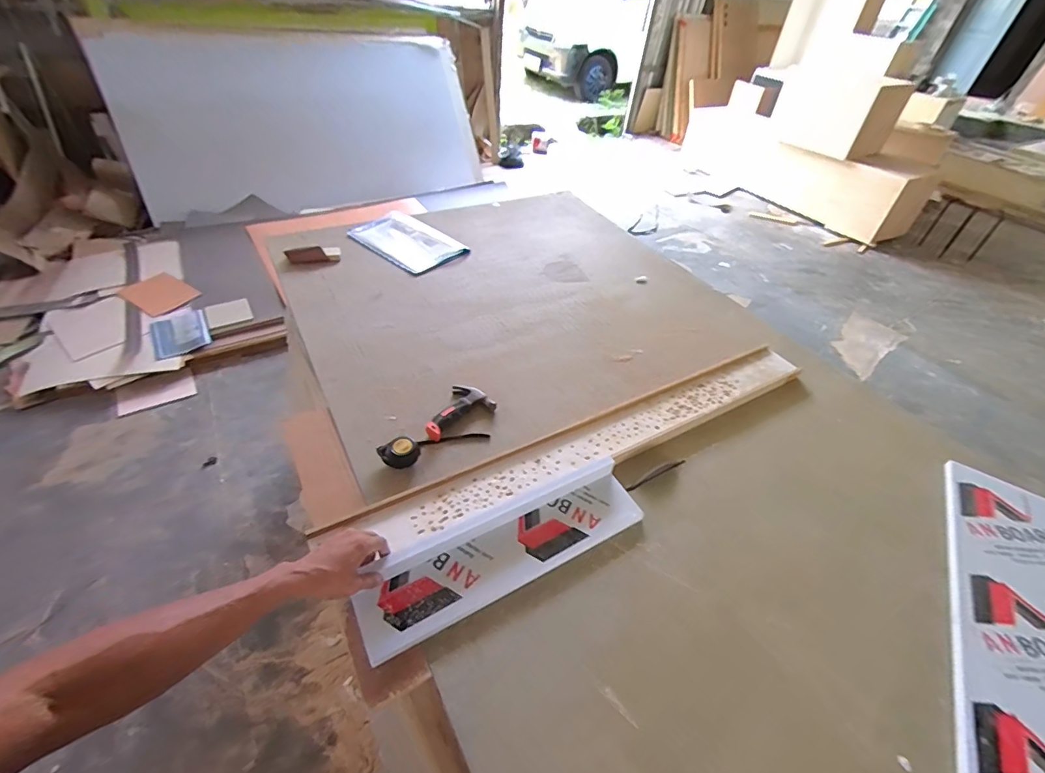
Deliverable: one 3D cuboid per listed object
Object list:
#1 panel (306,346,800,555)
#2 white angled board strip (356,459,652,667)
[{"bbox_3d":[0.180,0.099,0.919,1.091,0.038,0.124,-18,48,-23],"label":"panel"},{"bbox_3d":[-0.022,0.256,0.730,0.480,0.052,0.123,-20,48,-25],"label":"white angled board strip"}]

